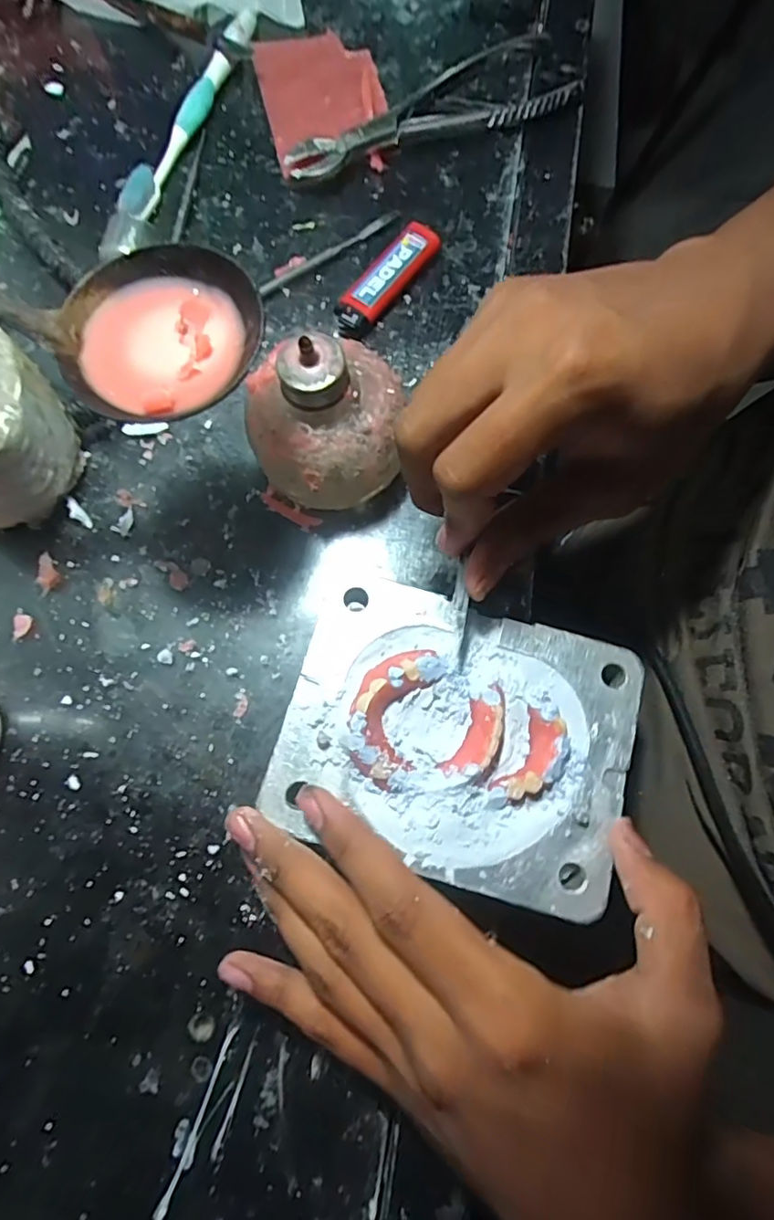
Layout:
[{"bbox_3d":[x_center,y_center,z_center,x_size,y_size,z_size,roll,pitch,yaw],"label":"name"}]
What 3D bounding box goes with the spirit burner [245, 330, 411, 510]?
[{"bbox_3d":[-0.028,-0.088,0.262,0.073,0.073,0.069,-5,76,-2],"label":"spirit burner"}]

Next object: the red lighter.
[{"bbox_3d":[-0.001,-0.186,0.315,0.023,0.014,0.077,35,78,8],"label":"red lighter"}]

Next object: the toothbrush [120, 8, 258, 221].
[{"bbox_3d":[-0.121,-0.312,0.349,0.017,0.018,0.175,22,77,5],"label":"toothbrush"}]

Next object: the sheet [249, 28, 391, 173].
[{"bbox_3d":[-0.041,-0.331,0.358,0.075,0.012,0.115,-14,78,0],"label":"sheet"}]

